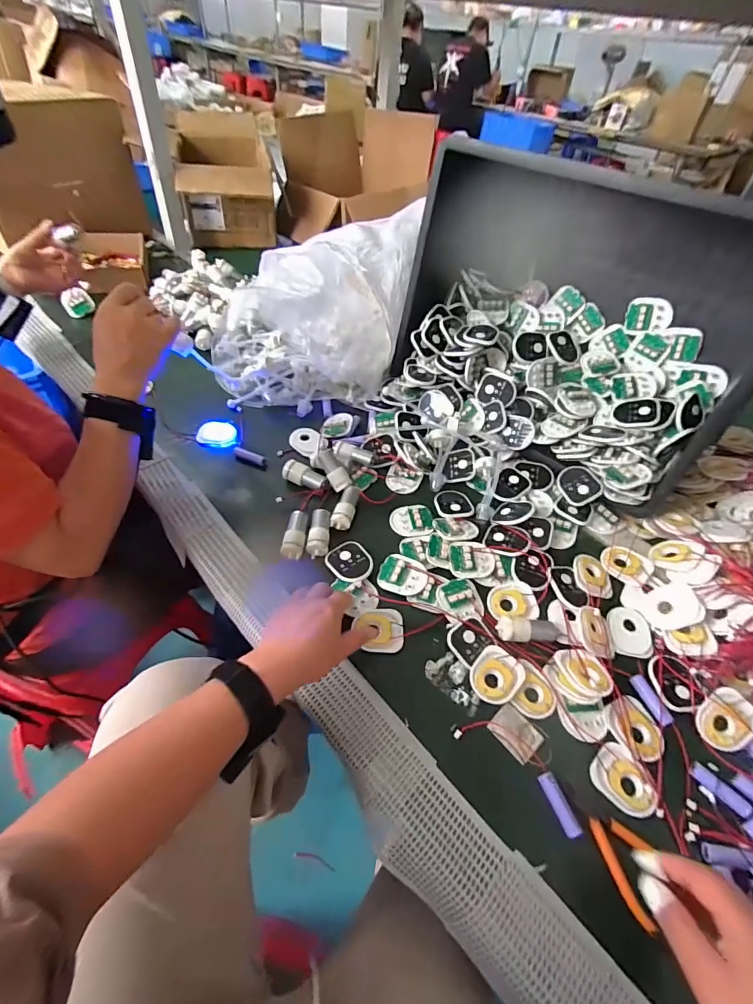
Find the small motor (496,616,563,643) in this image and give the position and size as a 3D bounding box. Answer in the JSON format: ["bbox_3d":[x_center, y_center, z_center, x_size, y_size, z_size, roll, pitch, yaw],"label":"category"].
[{"bbox_3d":[0.176,0.146,0.493,0.074,0.021,0.027,6,48,-1],"label":"small motor"}]

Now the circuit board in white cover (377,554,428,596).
[{"bbox_3d":[0.032,0.088,0.533,0.058,0.009,0.050,12,48,4],"label":"circuit board in white cover"}]

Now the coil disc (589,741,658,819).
[{"bbox_3d":[0.237,0.265,0.415,0.047,0.014,0.059,-27,57,-27],"label":"coil disc"}]

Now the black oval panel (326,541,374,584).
[{"bbox_3d":[-0.033,0.073,0.539,0.049,0.006,0.056,-26,56,-27],"label":"black oval panel"}]

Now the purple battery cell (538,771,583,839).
[{"bbox_3d":[0.167,0.276,0.398,0.015,0.012,0.051,-13,51,-17],"label":"purple battery cell"}]

